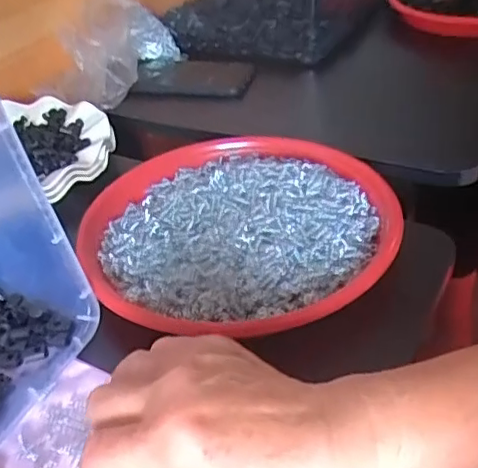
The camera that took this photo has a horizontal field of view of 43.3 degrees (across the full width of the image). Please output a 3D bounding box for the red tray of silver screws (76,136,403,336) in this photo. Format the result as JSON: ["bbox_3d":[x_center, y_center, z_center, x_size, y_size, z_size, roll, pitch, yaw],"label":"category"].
[{"bbox_3d":[-0.001,-0.010,0.466,0.232,0.029,0.230,-17,39,-13],"label":"red tray of silver screws"}]

